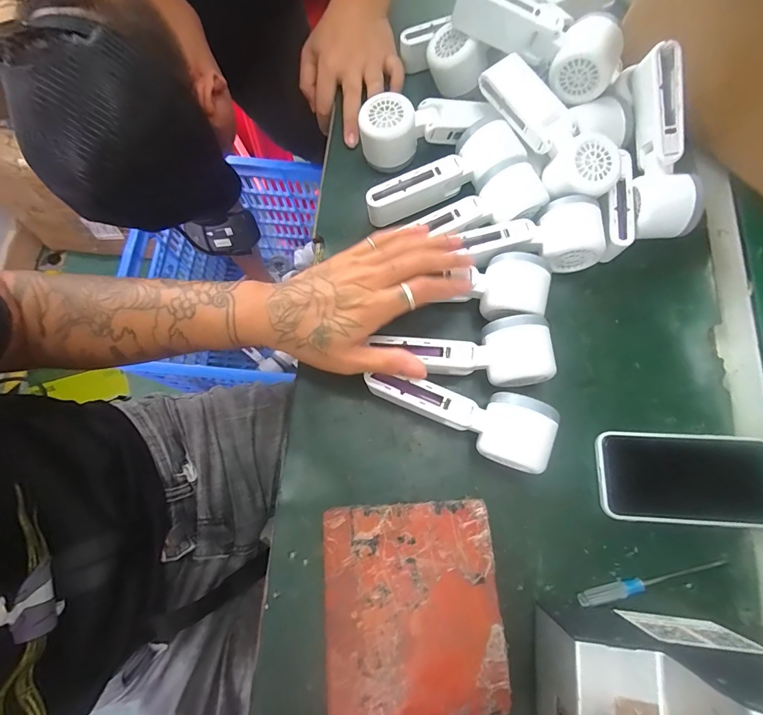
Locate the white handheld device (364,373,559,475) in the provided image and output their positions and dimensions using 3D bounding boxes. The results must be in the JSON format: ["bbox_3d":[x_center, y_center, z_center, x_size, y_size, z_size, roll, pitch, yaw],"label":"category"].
[{"bbox_3d":[0.065,0.048,0.354,0.157,0.050,0.054,20,77,6],"label":"white handheld device"}]

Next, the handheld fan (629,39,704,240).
[{"bbox_3d":[0.263,-0.200,0.382,0.054,0.047,0.168,-7,93,-1],"label":"handheld fan"}]

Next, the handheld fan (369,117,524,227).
[{"bbox_3d":[0.062,-0.180,0.404,0.162,0.045,0.054,-25,77,-5],"label":"handheld fan"}]

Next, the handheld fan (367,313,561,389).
[{"bbox_3d":[0.074,-0.005,0.361,0.148,0.043,0.053,0,76,6],"label":"handheld fan"}]

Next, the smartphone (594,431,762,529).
[{"bbox_3d":[0.265,0.106,0.348,0.149,0.012,0.075,1,71,7],"label":"smartphone"}]

